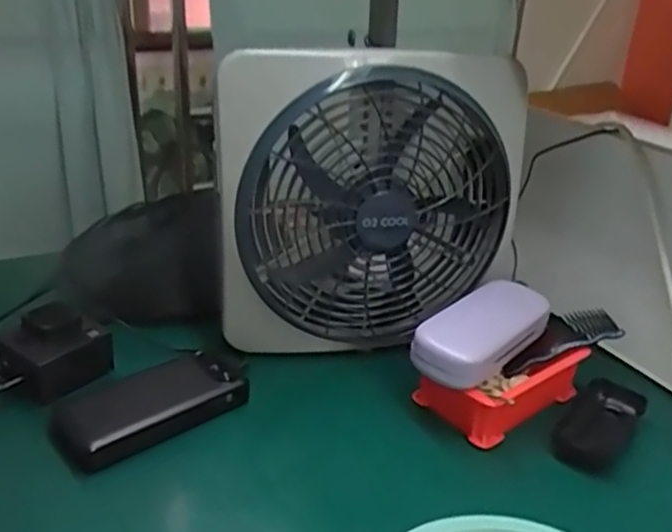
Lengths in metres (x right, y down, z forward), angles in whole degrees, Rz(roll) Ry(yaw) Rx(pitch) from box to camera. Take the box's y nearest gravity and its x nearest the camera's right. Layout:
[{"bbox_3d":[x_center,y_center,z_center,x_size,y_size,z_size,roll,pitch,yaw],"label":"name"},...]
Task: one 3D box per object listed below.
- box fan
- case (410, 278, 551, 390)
[{"bbox_3d":[0.032,-0.056,0.651,0.298,0.284,0.057,-5,26,-16],"label":"box fan"},{"bbox_3d":[0.137,0.060,0.603,0.070,0.039,0.144,23,32,36],"label":"case"}]

